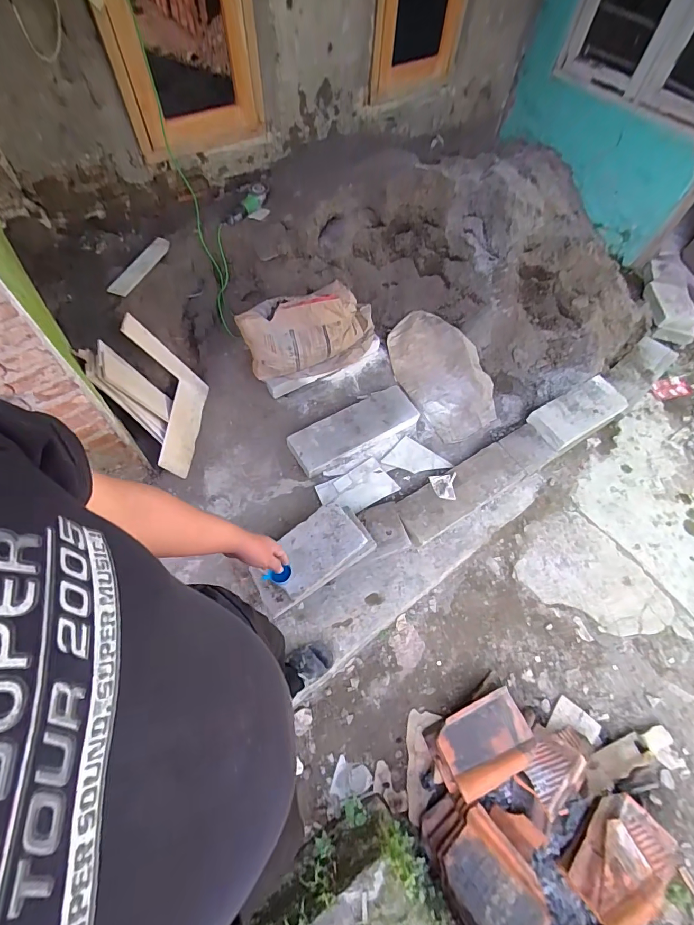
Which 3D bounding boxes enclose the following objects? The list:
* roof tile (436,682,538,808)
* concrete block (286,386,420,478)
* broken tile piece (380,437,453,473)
[{"bbox_3d":[0.446,0.897,1.251,0.284,0.036,0.209,-29,59,0],"label":"roof tile"},{"bbox_3d":[0.038,-0.158,1.815,0.620,0.094,0.225,-28,66,-19],"label":"concrete block"},{"bbox_3d":[0.320,-0.002,1.795,0.249,0.027,0.195,34,63,14],"label":"broken tile piece"}]

